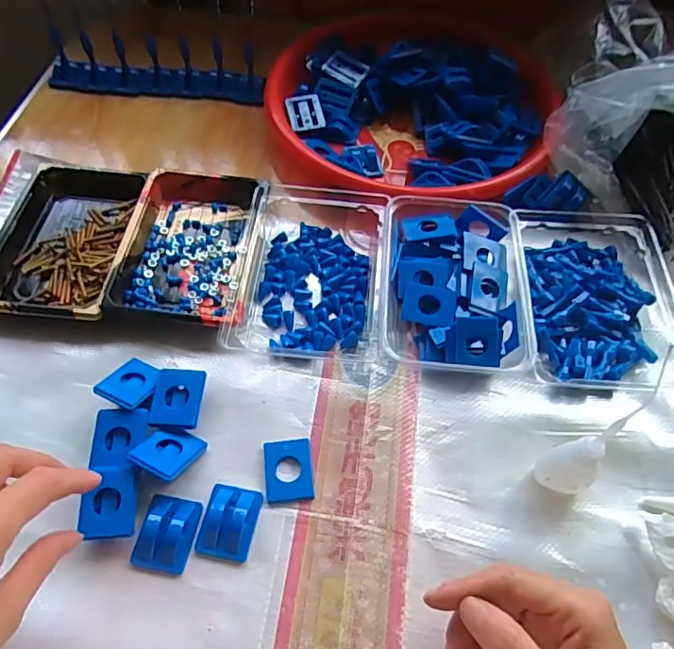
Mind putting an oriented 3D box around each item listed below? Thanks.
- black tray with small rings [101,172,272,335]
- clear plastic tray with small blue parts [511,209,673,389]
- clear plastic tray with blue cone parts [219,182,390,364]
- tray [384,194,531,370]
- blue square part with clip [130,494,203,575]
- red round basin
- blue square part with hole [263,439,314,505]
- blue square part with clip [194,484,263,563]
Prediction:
[{"bbox_3d":[-0.122,-0.070,0.462,0.109,0.028,0.167,5,57,1],"label":"black tray with small rings"},{"bbox_3d":[0.211,-0.031,0.446,0.127,0.031,0.174,1,57,-1],"label":"clear plastic tray with small blue parts"},{"bbox_3d":[-0.019,-0.054,0.457,0.115,0.027,0.177,4,57,1],"label":"clear plastic tray with blue cone parts"},{"bbox_3d":[0.093,-0.035,0.444,0.108,0.035,0.151,2,57,-1],"label":"tray"},{"bbox_3d":[-0.108,0.131,0.343,0.034,0.014,0.044,9,57,4],"label":"blue square part with clip"},{"bbox_3d":[0.072,-0.224,0.554,0.289,0.050,0.257,9,57,4],"label":"red round basin"},{"bbox_3d":[-0.033,0.100,0.373,0.032,0.004,0.042,-5,57,-5],"label":"blue square part with hole"},{"bbox_3d":[-0.070,0.126,0.349,0.035,0.014,0.045,10,57,4],"label":"blue square part with clip"}]

